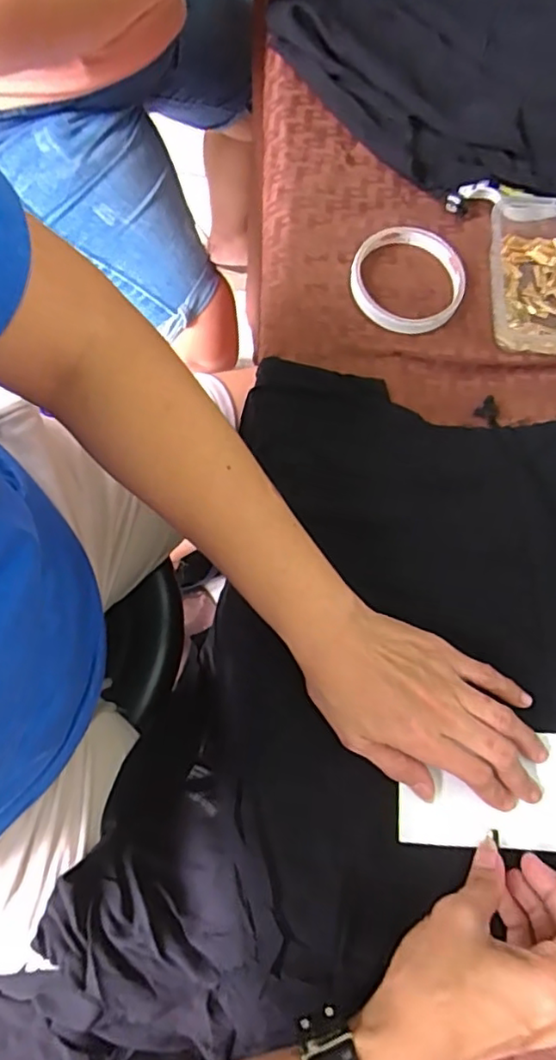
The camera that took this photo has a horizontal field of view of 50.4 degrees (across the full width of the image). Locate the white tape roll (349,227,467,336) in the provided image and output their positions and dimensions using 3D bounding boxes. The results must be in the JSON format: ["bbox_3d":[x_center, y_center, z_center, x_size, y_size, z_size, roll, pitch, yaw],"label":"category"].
[{"bbox_3d":[0.098,-0.191,0.444,0.083,0.017,0.088,0,78,-2],"label":"white tape roll"}]

